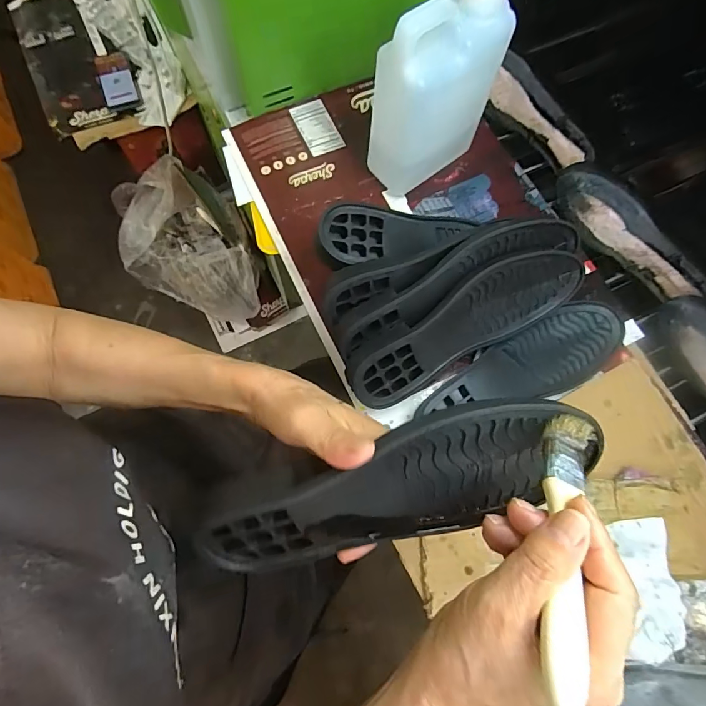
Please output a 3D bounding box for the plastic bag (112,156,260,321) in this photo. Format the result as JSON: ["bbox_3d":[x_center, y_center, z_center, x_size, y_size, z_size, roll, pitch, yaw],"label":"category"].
[{"bbox_3d":[-0.425,-0.242,1.076,0.256,0.176,0.393,-38,78,-12],"label":"plastic bag"}]

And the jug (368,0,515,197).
[{"bbox_3d":[0.085,-0.269,0.452,0.134,0.188,0.072,-40,78,-12],"label":"jug"}]

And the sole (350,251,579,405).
[{"bbox_3d":[0.108,-0.030,0.410,0.247,0.090,0.028,-29,38,-10],"label":"sole"}]

